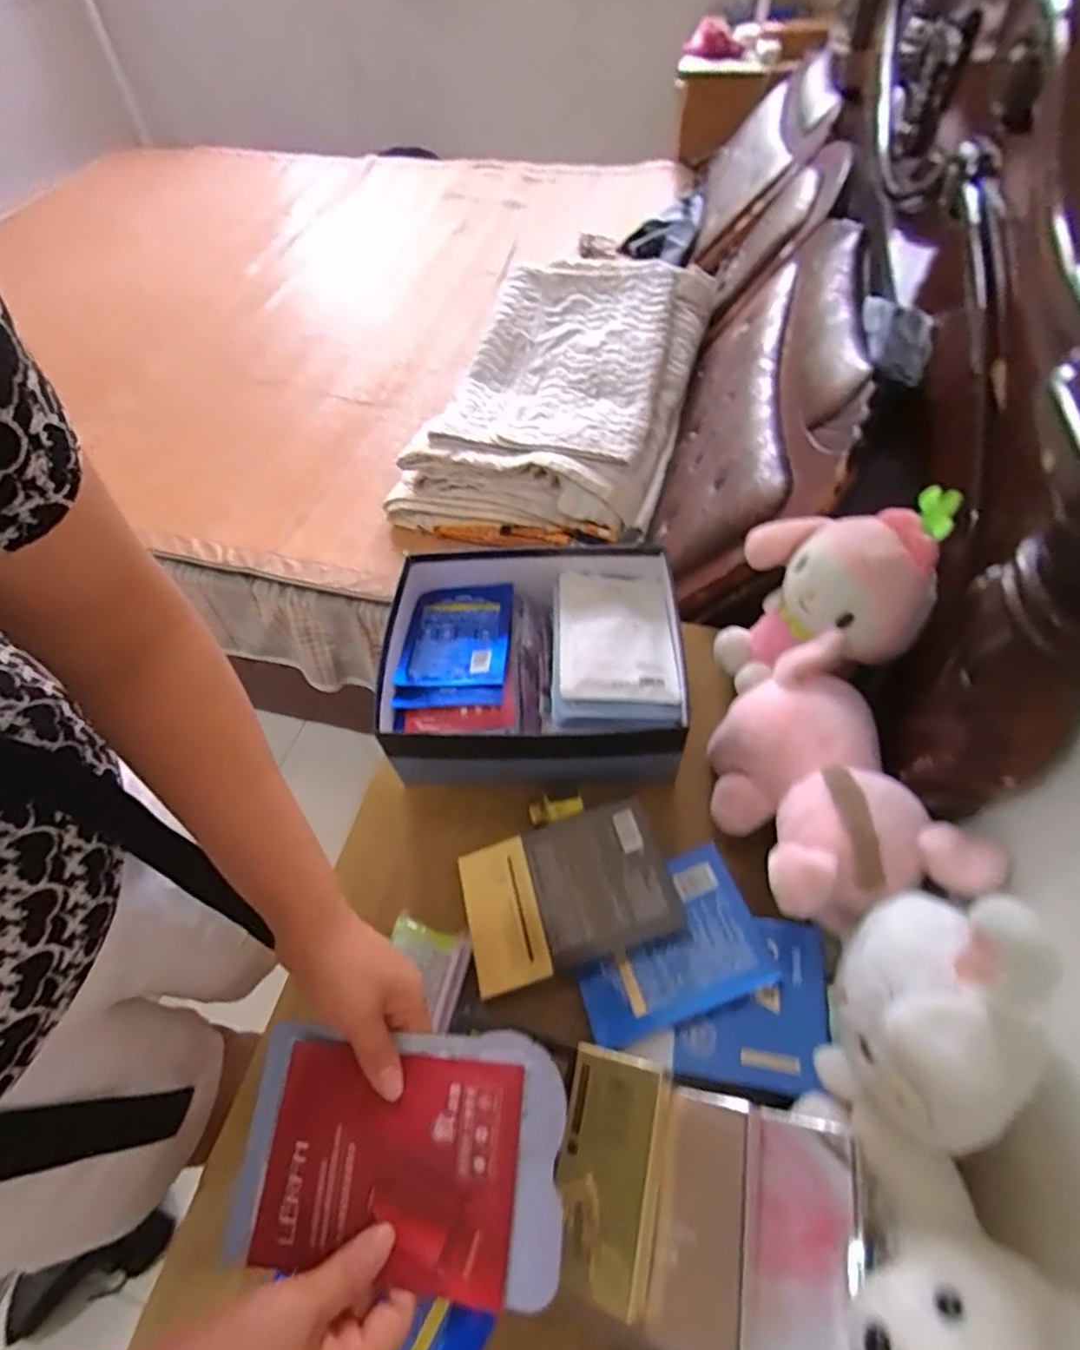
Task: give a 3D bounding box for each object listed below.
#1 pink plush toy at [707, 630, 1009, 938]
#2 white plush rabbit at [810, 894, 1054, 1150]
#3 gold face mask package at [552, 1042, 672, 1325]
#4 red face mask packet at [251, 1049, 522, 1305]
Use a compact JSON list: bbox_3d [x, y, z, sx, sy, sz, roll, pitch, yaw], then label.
[{"bbox_3d":[0.233,0.091,0.538,0.156,0.112,0.228,-9,53,-2],"label":"pink plush toy"},{"bbox_3d":[0.236,0.201,0.374,0.112,0.194,0.117,-25,56,-14],"label":"white plush rabbit"},{"bbox_3d":[0.045,0.325,0.411,0.066,0.025,0.128,-2,54,28],"label":"gold face mask package"},{"bbox_3d":[-0.088,0.282,0.360,0.147,0.008,0.105,1,62,9],"label":"red face mask packet"}]

